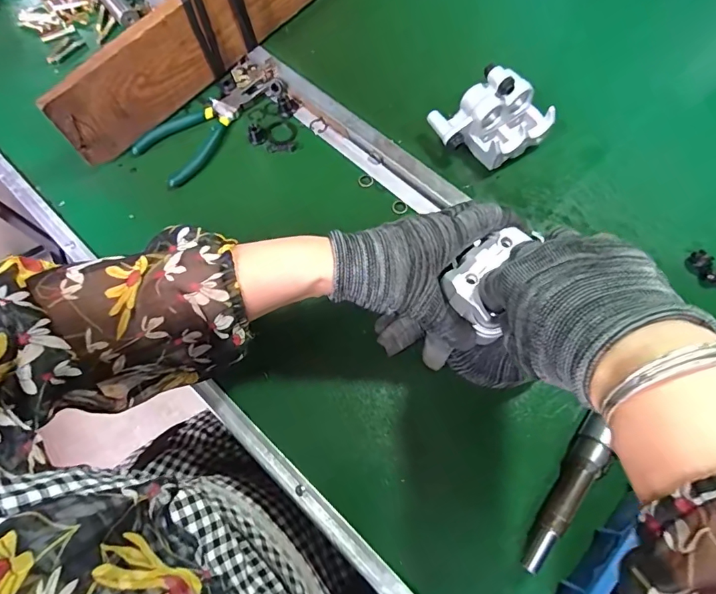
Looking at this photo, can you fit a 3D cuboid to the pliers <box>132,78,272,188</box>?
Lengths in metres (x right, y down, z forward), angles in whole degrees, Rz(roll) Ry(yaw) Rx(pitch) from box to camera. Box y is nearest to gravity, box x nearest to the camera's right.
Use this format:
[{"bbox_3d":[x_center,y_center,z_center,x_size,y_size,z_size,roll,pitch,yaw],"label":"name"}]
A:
[{"bbox_3d":[-0.160,-0.187,0.487,0.069,0.011,0.154,40,76,15],"label":"pliers"}]

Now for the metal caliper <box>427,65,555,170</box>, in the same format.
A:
[{"bbox_3d":[0.132,-0.174,0.443,0.104,0.065,0.080,-31,72,-9],"label":"metal caliper"}]

